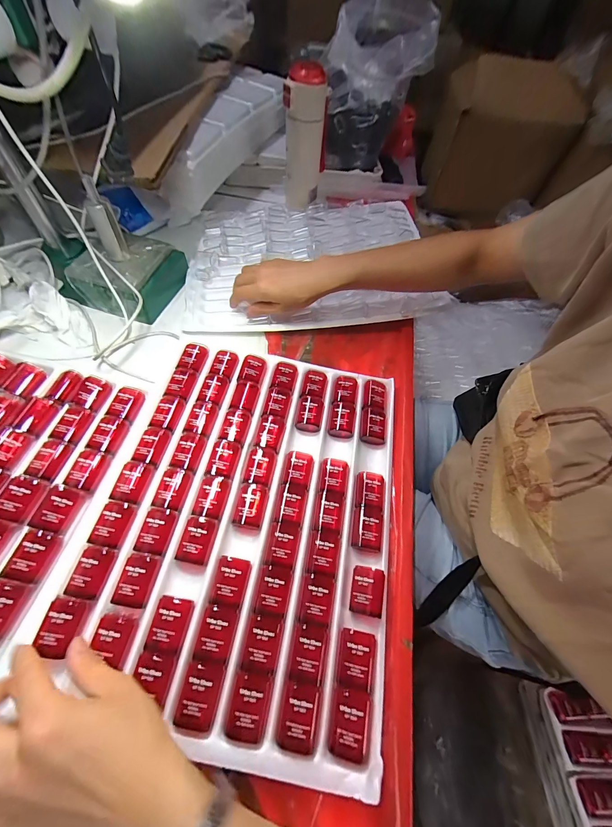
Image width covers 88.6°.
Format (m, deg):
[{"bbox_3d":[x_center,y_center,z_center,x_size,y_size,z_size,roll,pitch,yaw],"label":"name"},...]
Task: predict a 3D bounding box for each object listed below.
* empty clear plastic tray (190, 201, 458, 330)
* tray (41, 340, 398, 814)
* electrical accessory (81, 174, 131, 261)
[{"bbox_3d":[0.005,-0.271,0.535,0.399,0.037,0.309,-4,59,-6],"label":"empty clear plastic tray"},{"bbox_3d":[-0.057,0.094,0.334,0.294,0.031,0.377,10,59,3],"label":"tray"},{"bbox_3d":[-0.264,-0.250,0.410,0.030,0.097,0.020,-26,66,-20],"label":"electrical accessory"}]

